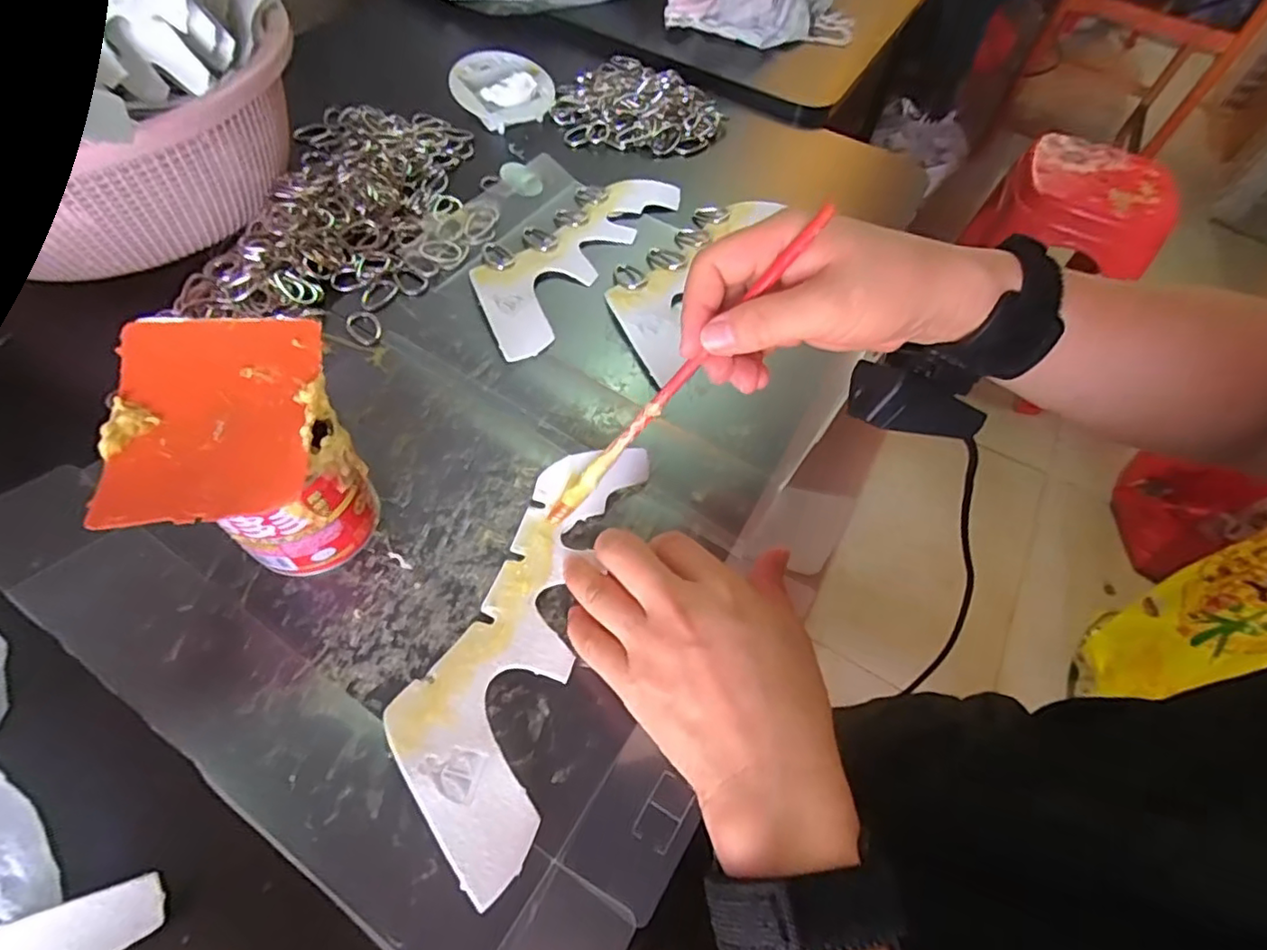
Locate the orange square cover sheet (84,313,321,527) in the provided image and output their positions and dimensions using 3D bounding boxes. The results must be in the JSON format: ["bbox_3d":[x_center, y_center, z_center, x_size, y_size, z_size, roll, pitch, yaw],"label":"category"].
[{"bbox_3d":[-0.181,-0.027,0.263,0.078,0.009,0.101,-5,64,-12],"label":"orange square cover sheet"}]

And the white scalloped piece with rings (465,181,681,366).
[{"bbox_3d":[-0.048,-0.164,0.440,0.084,0.007,0.205,31,61,14],"label":"white scalloped piece with rings"}]

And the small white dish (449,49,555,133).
[{"bbox_3d":[-0.117,-0.334,0.526,0.073,0.031,0.072,2,58,-3],"label":"small white dish"}]

